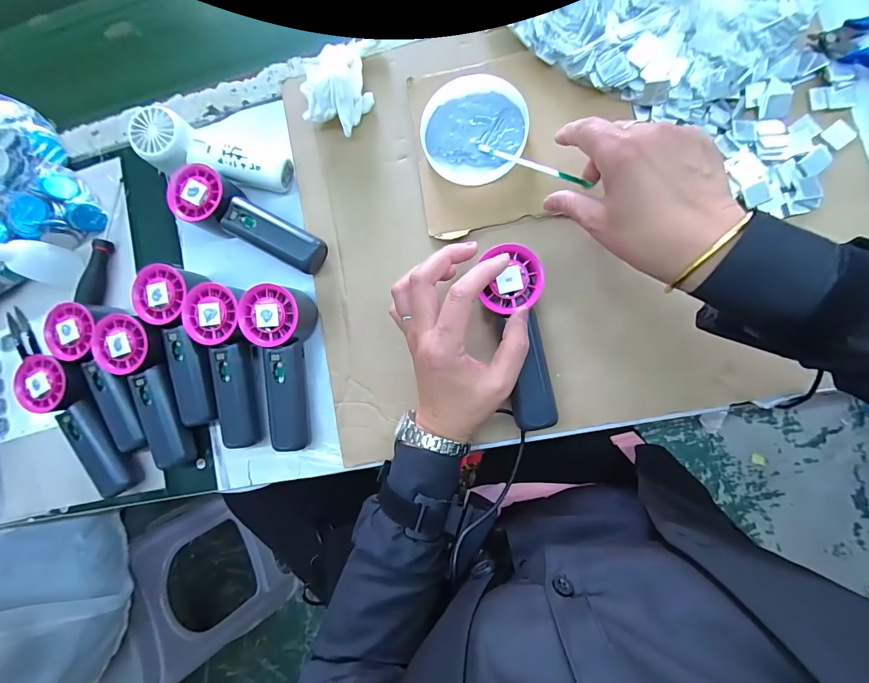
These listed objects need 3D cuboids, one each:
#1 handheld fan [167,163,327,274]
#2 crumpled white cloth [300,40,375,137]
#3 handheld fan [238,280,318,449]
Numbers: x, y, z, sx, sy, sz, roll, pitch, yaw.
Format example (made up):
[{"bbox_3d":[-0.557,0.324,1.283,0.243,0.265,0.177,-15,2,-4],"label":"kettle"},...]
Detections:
[{"bbox_3d":[-0.183,-0.115,0.383,0.153,0.052,0.051,32,90,10],"label":"handheld fan"},{"bbox_3d":[-0.101,-0.254,0.381,0.067,0.051,0.090,-9,84,8],"label":"crumpled white cloth"},{"bbox_3d":[-0.147,0.026,0.366,0.049,0.053,0.151,-1,85,8],"label":"handheld fan"}]

